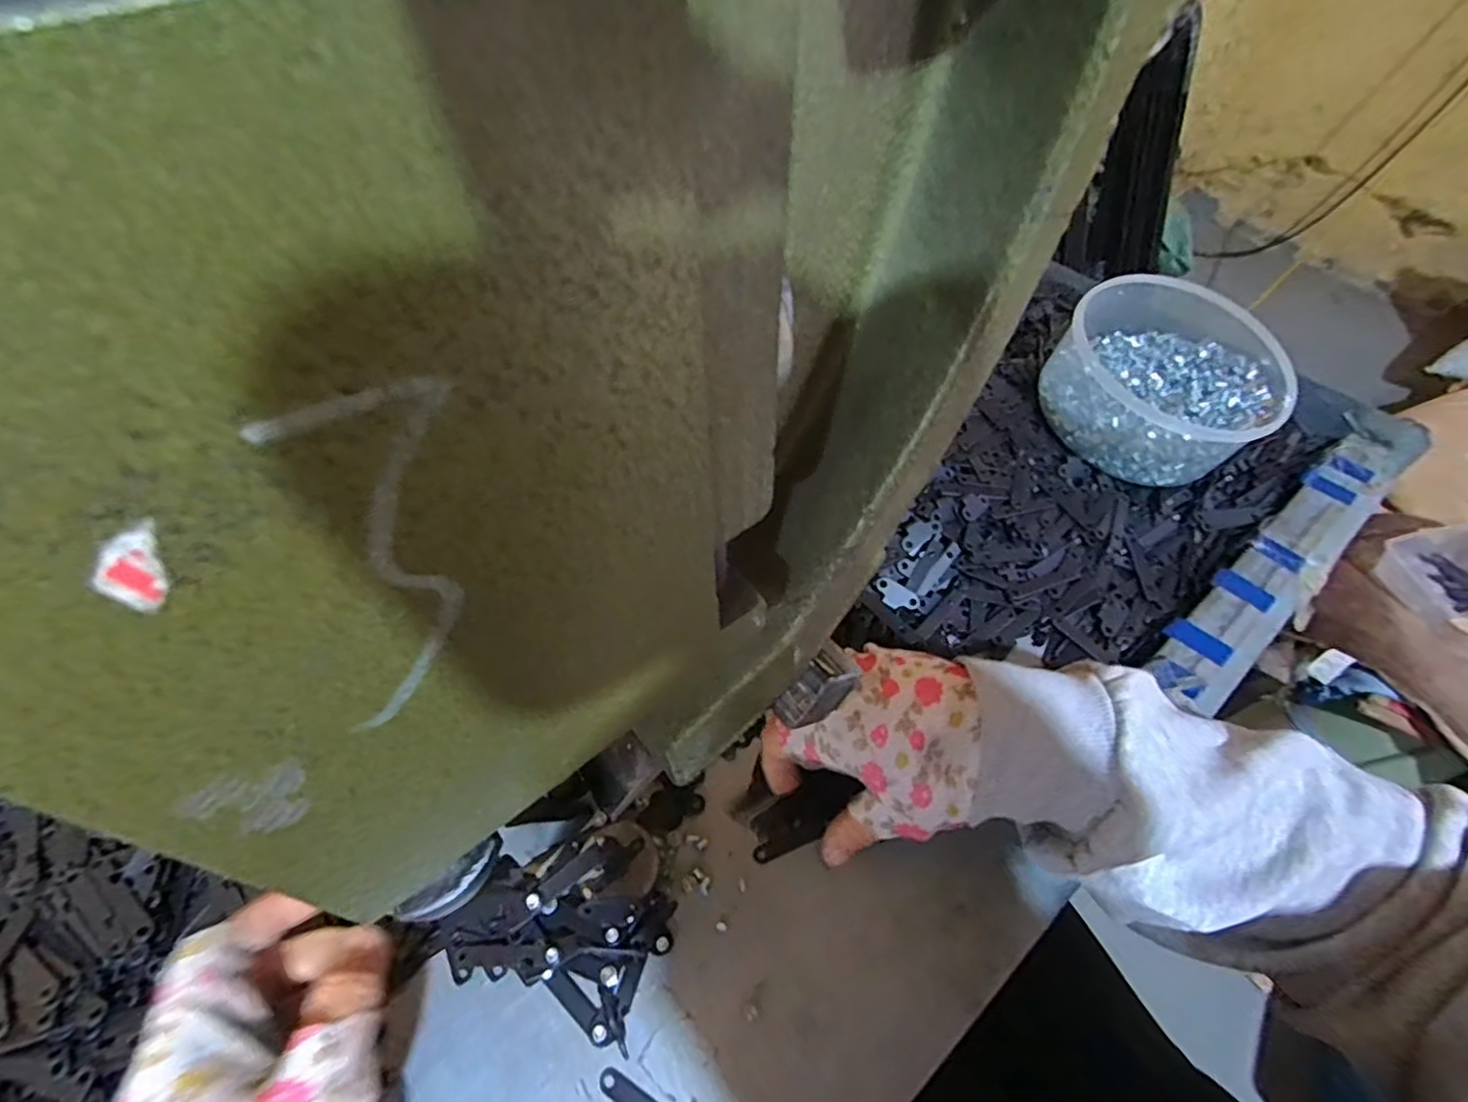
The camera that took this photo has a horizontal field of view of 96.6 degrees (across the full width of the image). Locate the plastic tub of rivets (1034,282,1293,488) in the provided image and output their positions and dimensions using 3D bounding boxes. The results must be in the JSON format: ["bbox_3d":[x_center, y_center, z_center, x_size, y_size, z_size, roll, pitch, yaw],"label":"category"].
[{"bbox_3d":[0.312,-0.126,0.478,0.147,0.077,0.147,0,53,0],"label":"plastic tub of rivets"}]

